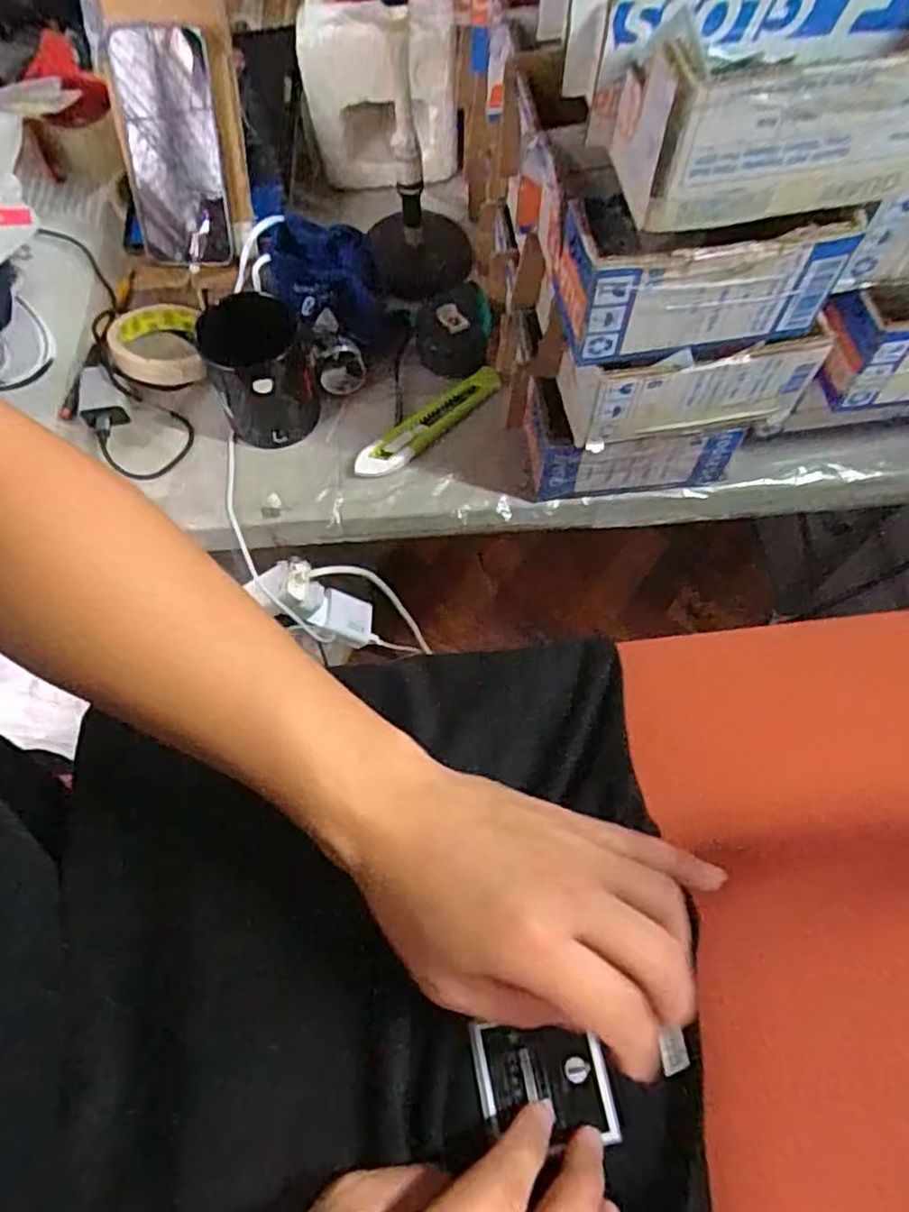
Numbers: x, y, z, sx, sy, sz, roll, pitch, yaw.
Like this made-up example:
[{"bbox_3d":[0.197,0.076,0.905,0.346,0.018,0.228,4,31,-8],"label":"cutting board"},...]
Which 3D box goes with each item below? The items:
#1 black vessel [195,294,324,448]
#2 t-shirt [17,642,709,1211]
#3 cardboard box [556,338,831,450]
[{"bbox_3d":[-0.157,-0.191,0.574,0.081,0.089,0.080,0,66,1],"label":"black vessel"},{"bbox_3d":[-0.040,0.216,0.300,0.293,0.048,0.400,-7,66,-3],"label":"t-shirt"},{"bbox_3d":[0.155,-0.160,0.477,0.157,0.073,0.061,-7,66,-3],"label":"cardboard box"}]

